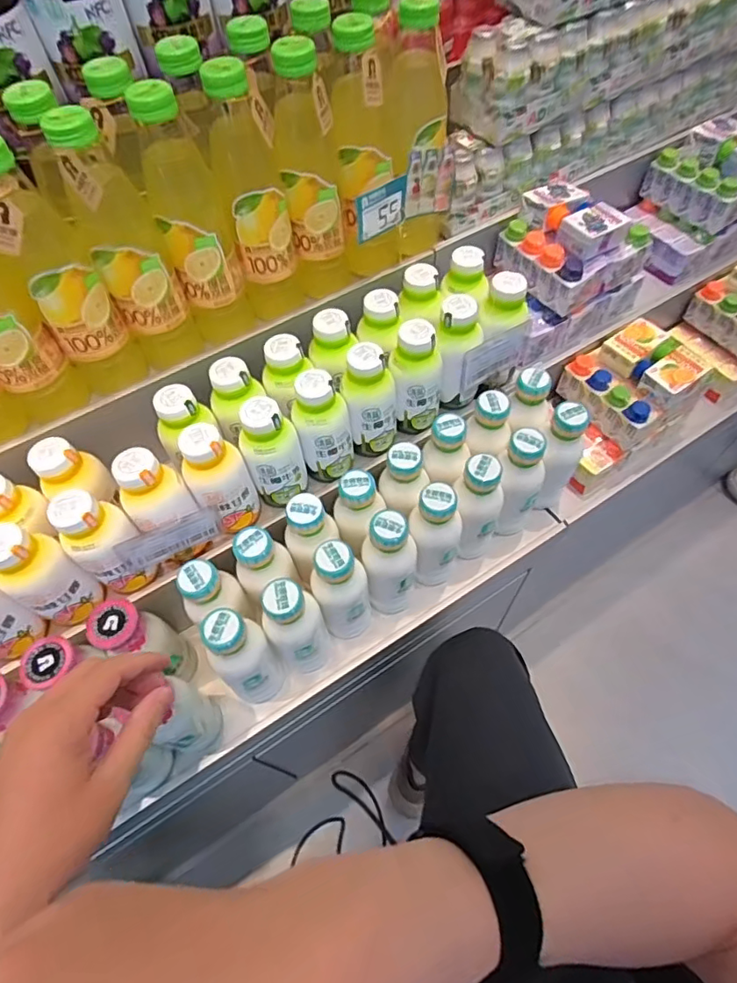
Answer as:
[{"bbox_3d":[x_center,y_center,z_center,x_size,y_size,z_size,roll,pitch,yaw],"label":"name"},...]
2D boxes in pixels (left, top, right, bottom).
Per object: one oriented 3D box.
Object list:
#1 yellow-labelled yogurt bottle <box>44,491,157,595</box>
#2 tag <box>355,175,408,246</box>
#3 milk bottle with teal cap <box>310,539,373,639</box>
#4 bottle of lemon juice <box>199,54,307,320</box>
[{"bbox_3d":[-0.255,0.055,0.535,0.051,0.141,0.057,36,67,22],"label":"yellow-labelled yogurt bottle"},{"bbox_3d":[0.014,-0.315,0.605,0.075,0.052,0.010,-40,65,-19],"label":"tag"},{"bbox_3d":[-0.029,0.114,0.605,0.059,0.174,0.047,-20,60,-9],"label":"milk bottle with teal cap"},{"bbox_3d":[-0.115,-0.299,0.558,0.063,0.246,0.068,-9,59,-2],"label":"bottle of lemon juice"}]

